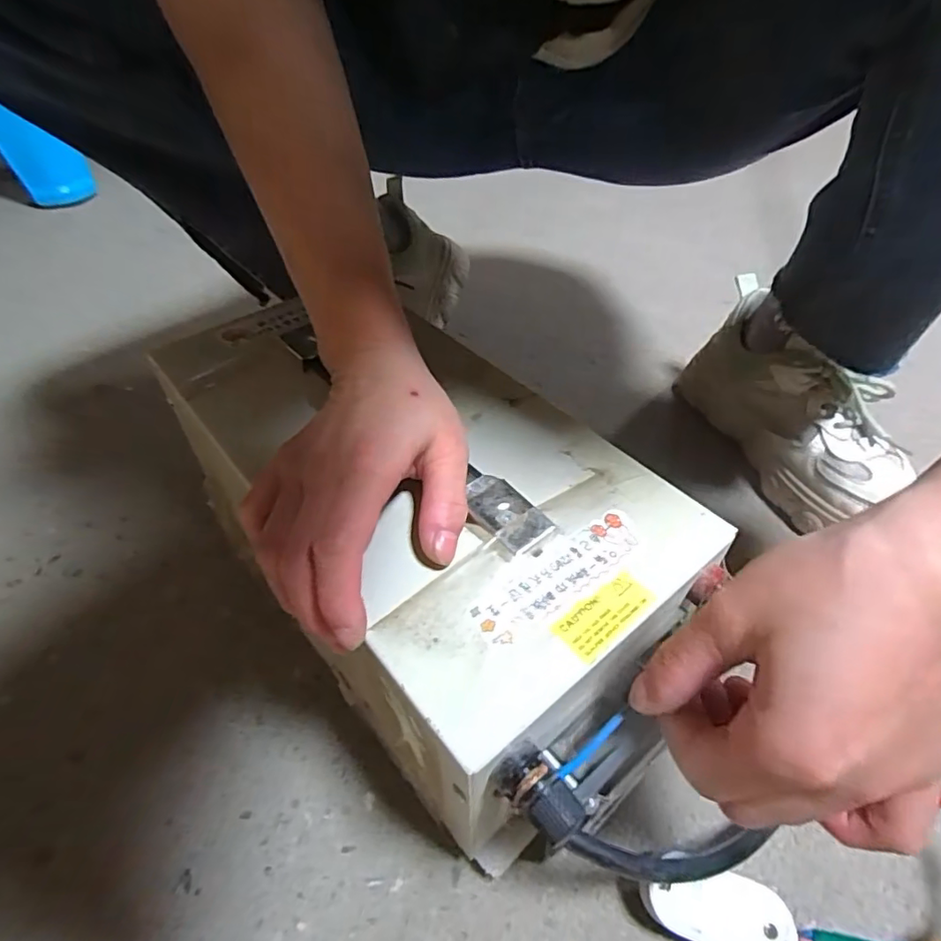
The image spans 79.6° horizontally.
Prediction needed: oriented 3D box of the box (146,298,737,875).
[{"bbox_3d":[-0.037,0.028,0.311,0.159,0.126,0.291,-31,51,-28],"label":"box"}]

